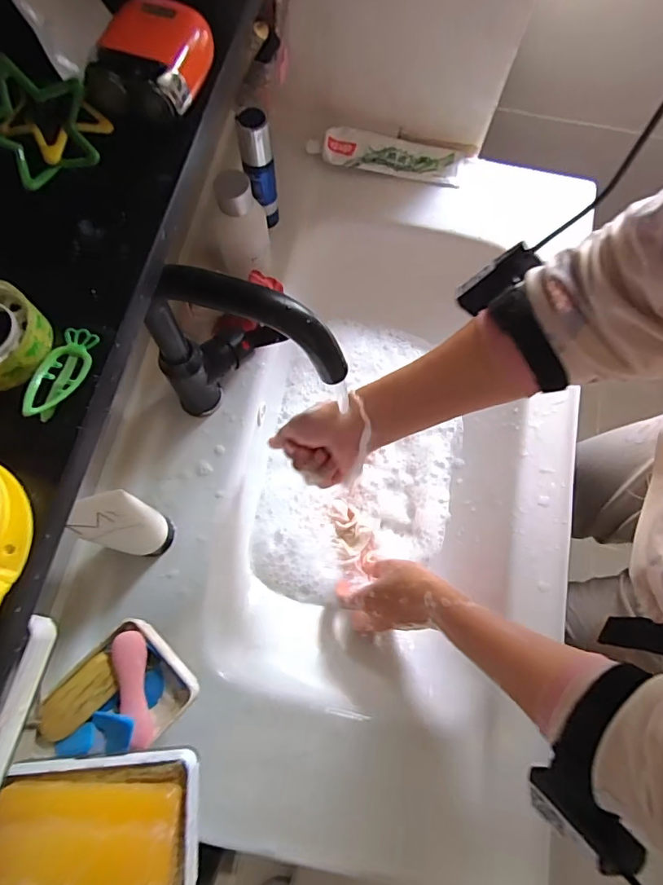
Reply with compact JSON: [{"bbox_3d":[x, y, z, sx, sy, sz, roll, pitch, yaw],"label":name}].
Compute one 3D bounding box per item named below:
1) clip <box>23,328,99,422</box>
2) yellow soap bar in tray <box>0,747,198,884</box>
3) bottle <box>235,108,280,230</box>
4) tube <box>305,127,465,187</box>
[{"bbox_3d":[-0.115,-0.029,0.206,0.019,0.007,0.046,11,59,2],"label":"clip"},{"bbox_3d":[-0.142,0.235,0.287,0.114,0.033,0.082,1,73,-1],"label":"yellow soap bar in tray"},{"bbox_3d":[-0.080,-0.299,0.539,0.033,0.129,0.030,-10,74,-5],"label":"bottle"},{"bbox_3d":[0.069,-0.375,0.631,0.197,0.023,0.055,7,73,1],"label":"tube"}]

